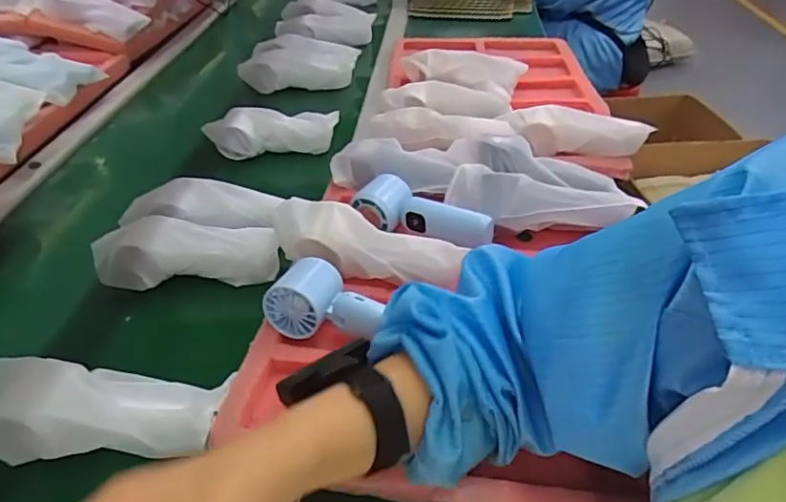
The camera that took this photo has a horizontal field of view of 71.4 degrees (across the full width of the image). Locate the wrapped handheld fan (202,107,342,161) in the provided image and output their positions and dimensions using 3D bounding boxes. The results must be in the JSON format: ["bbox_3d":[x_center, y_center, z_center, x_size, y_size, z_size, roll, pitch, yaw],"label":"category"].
[{"bbox_3d":[-0.177,-0.169,0.791,0.190,0.055,0.051,2,36,1],"label":"wrapped handheld fan"}]

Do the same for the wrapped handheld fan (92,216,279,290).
[{"bbox_3d":[-0.220,0.001,0.586,0.188,0.057,0.051,-3,36,-5],"label":"wrapped handheld fan"}]

